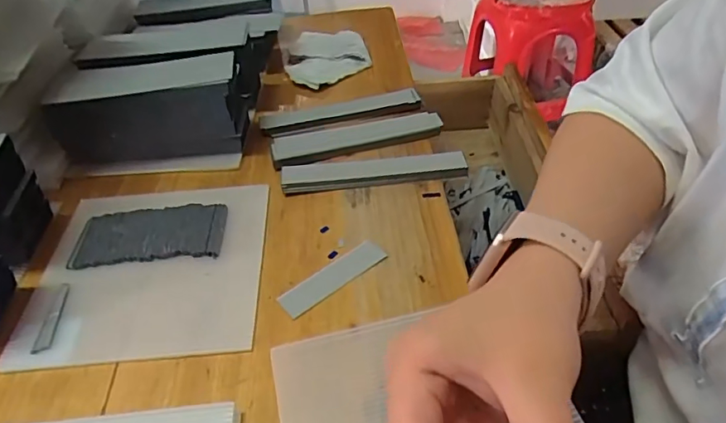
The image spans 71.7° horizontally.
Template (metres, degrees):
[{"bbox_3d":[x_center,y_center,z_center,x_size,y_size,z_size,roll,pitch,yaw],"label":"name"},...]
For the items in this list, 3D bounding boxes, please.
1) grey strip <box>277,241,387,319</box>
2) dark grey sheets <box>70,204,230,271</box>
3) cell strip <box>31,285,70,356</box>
[{"bbox_3d":[-0.020,0.045,0.352,0.081,0.004,0.022,-31,50,-25],"label":"grey strip"},{"bbox_3d":[-0.163,0.017,0.388,0.109,0.005,0.055,-4,44,-1],"label":"dark grey sheets"},{"bbox_3d":[-0.209,0.070,0.337,0.011,0.004,0.052,-8,44,-4],"label":"cell strip"}]

